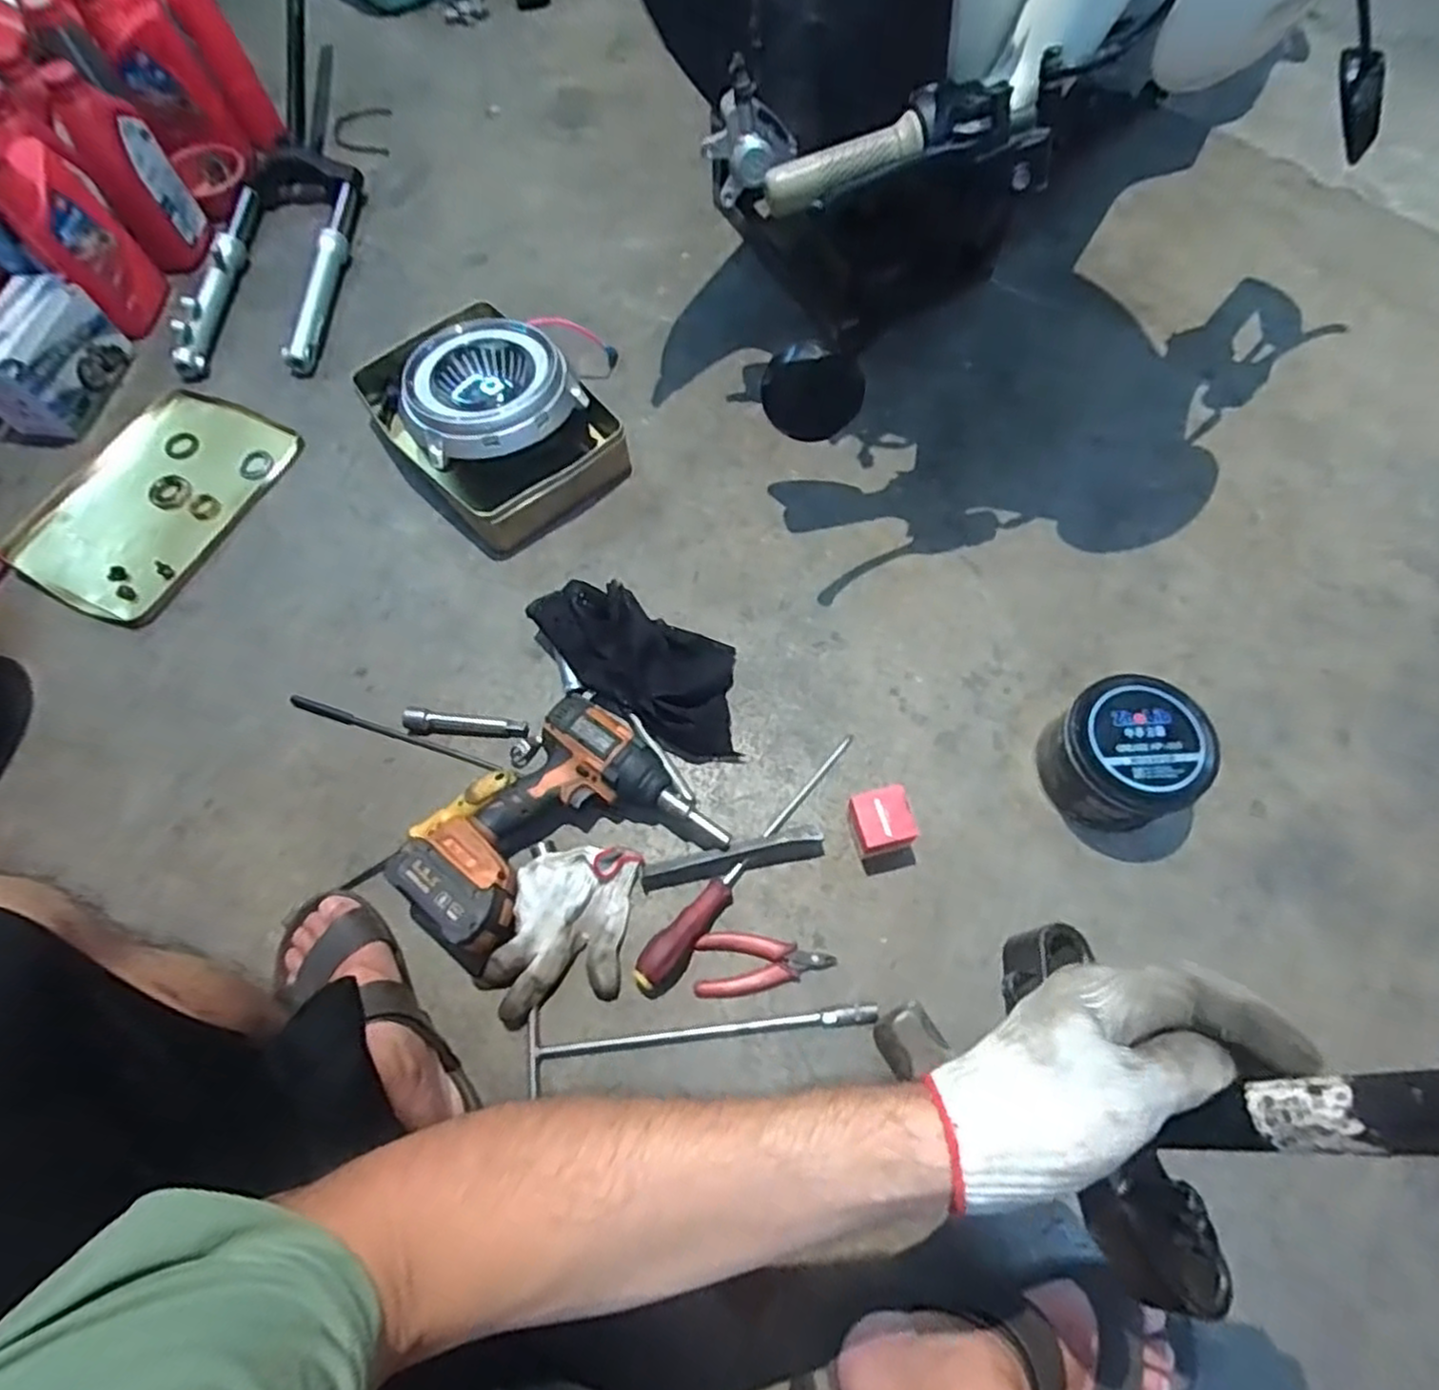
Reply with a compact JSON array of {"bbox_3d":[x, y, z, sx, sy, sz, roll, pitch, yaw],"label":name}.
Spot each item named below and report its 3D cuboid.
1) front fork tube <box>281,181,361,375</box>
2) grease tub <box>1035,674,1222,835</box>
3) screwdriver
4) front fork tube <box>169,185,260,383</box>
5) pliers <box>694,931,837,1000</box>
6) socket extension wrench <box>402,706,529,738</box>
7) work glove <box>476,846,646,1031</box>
[{"bbox_3d":[-0.536,-0.584,1.002,0.037,0.039,0.371,-1,66,1],"label":"front fork tube"},{"bbox_3d":[0.373,0.057,0.681,0.120,0.097,0.120,0,66,1],"label":"grease tub"},{"bbox_3d":[0.030,0.146,0.680,0.030,0.027,0.301,38,72,16],"label":"screwdriver"},{"bbox_3d":[-0.673,-0.565,0.978,0.034,0.044,0.351,-3,66,0],"label":"front fork tube"},{"bbox_3d":[0.040,0.241,0.656,0.120,0.010,0.054,-1,66,0],"label":"pliers"},{"bbox_3d":[-0.259,0.031,0.747,0.123,0.018,0.023,5,66,3],"label":"socket extension wrench"},{"bbox_3d":[-0.142,0.207,0.651,0.119,0.041,0.164,8,66,5],"label":"work glove"}]

